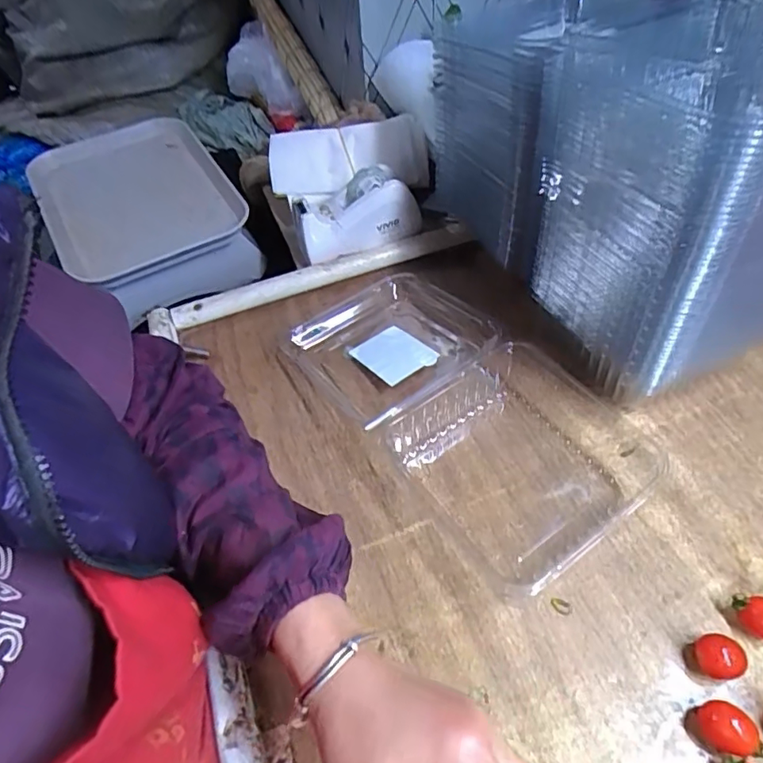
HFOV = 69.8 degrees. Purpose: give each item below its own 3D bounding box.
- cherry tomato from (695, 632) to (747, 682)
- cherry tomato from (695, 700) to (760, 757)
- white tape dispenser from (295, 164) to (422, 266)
[{"bbox_3d":[0.223,0.183,0.363,0.027,0.019,0.028,0,51,0],"label":"cherry tomato"},{"bbox_3d":[0.214,0.216,0.340,0.028,0.022,0.029,0,51,0],"label":"cherry tomato"},{"bbox_3d":[-0.027,-0.190,0.627,0.138,0.074,0.064,-18,53,-11],"label":"white tape dispenser"}]

